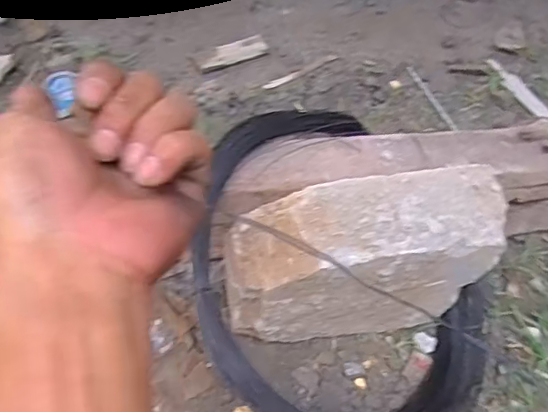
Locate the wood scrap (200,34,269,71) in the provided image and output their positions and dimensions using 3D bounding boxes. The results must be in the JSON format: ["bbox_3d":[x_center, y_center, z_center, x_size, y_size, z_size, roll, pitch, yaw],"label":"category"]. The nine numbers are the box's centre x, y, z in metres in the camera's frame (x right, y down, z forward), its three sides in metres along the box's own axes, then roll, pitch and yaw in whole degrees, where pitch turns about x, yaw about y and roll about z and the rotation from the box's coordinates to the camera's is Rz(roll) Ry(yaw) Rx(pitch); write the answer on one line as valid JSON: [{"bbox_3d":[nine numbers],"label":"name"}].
[{"bbox_3d":[-0.073,-0.277,1.016,0.125,0.007,0.041,-21,75,-15],"label":"wood scrap"}]

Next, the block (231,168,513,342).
[{"bbox_3d":[0.093,0.060,0.630,0.271,0.176,0.098,-6,55,-8],"label":"block"}]

